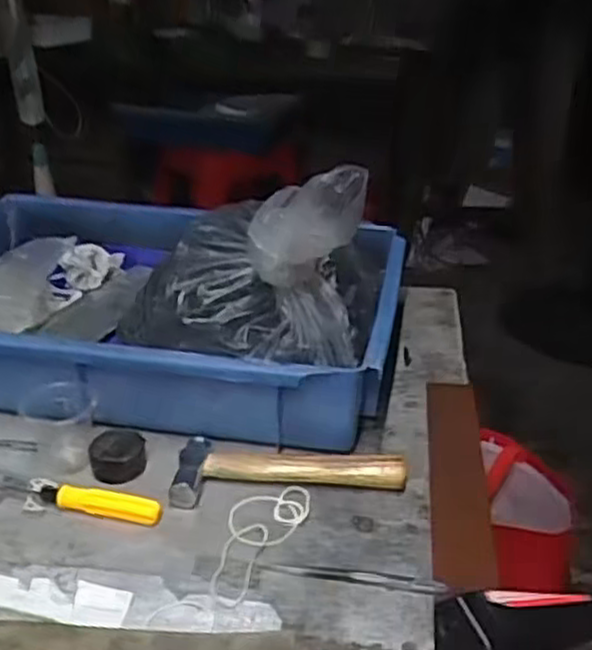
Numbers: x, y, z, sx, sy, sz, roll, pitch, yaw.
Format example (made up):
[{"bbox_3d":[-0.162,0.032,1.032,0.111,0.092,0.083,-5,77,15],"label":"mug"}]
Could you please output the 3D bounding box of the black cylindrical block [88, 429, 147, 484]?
[{"bbox_3d":[-0.128,0.092,0.541,0.039,0.022,0.038,1,28,-1],"label":"black cylindrical block"}]

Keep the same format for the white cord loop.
[{"bbox_3d":[-0.029,0.131,0.478,0.046,0.004,0.104,16,31,25],"label":"white cord loop"}]

